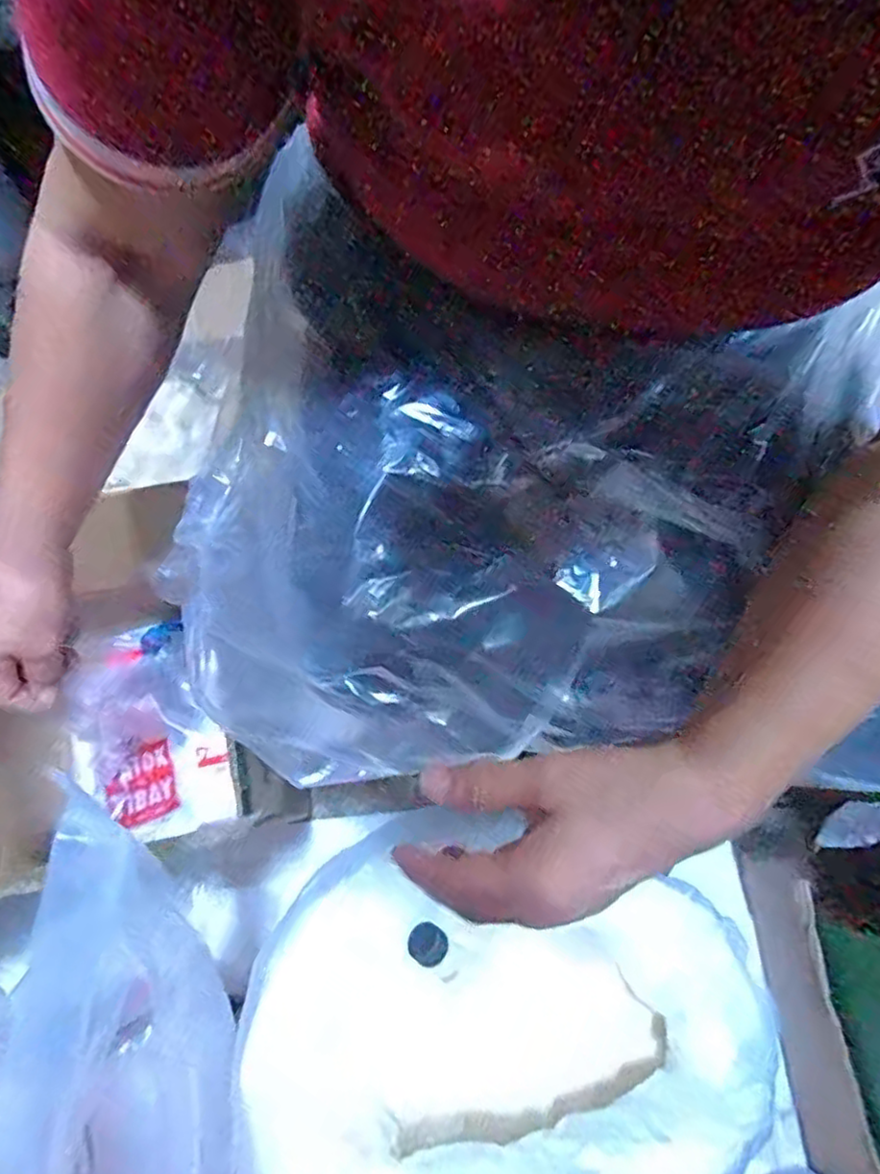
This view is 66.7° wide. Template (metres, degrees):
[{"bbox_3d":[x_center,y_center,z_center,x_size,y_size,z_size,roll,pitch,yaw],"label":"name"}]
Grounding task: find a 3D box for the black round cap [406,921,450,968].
[{"bbox_3d":[-0.010,0.291,0.544,0.032,0.009,0.029,30,73,8],"label":"black round cap"}]

